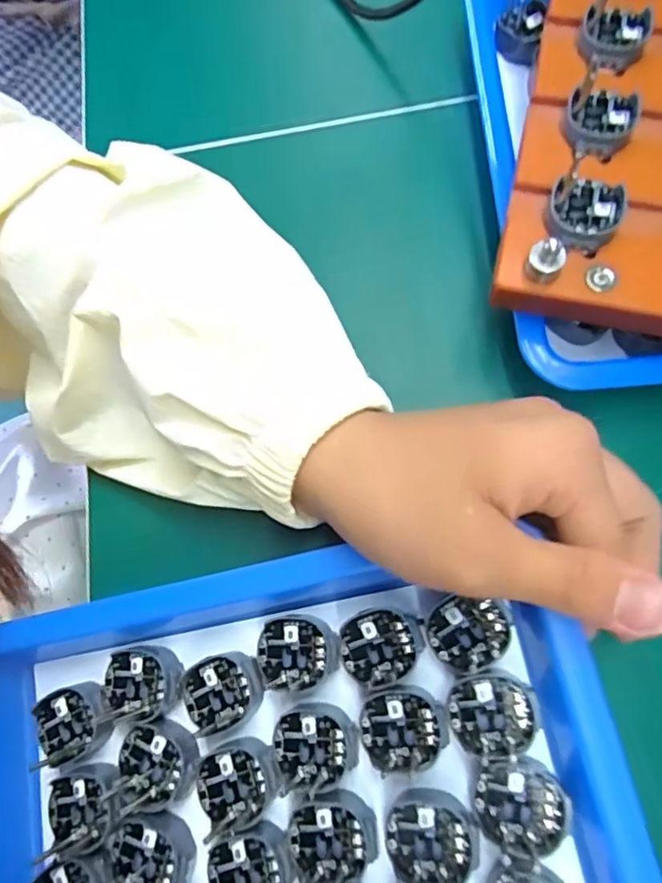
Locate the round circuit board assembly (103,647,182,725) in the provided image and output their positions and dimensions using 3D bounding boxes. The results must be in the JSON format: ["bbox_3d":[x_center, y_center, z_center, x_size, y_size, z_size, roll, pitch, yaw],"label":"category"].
[{"bbox_3d":[-0.069,0.089,0.213,0.029,0.007,0.025,-13,74,-5],"label":"round circuit board assembly"}]

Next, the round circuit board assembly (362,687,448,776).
[{"bbox_3d":[0.024,0.095,0.193,0.027,0.005,0.025,0,73,-1],"label":"round circuit board assembly"}]

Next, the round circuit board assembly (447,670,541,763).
[{"bbox_3d":[0.053,0.089,0.189,0.027,0.006,0.025,0,73,-1],"label":"round circuit board assembly"}]

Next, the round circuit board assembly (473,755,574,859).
[{"bbox_3d":[0.059,0.113,0.180,0.027,0.007,0.026,0,73,-1],"label":"round circuit board assembly"}]

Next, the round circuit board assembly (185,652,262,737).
[{"bbox_3d":[-0.038,0.090,0.207,0.028,0.009,0.025,-13,74,-5],"label":"round circuit board assembly"}]

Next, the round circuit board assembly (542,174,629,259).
[{"bbox_3d":[0.089,-0.080,0.205,0.026,0.006,0.027,0,73,-1],"label":"round circuit board assembly"}]

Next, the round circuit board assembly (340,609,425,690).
[{"bbox_3d":[0.017,0.071,0.202,0.027,0.007,0.024,-17,74,-6],"label":"round circuit board assembly"}]

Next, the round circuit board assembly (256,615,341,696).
[{"bbox_3d":[-0.012,0.076,0.206,0.028,0.007,0.026,0,73,-1],"label":"round circuit board assembly"}]

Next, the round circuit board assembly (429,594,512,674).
[{"bbox_3d":[0.047,0.065,0.197,0.026,0.007,0.023,-8,73,-3],"label":"round circuit board assembly"}]

